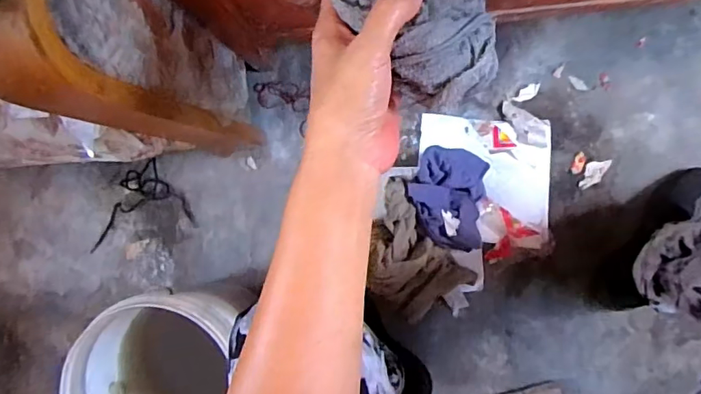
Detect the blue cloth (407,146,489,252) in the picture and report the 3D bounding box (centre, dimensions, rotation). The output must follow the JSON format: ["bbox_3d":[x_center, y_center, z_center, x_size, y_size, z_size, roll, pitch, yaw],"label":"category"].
[{"bbox_3d":[0.159,0.002,0.838,0.119,0.048,0.155,7,91,7],"label":"blue cloth"}]

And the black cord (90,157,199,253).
[{"bbox_3d":[-0.405,0.020,0.943,0.222,0.027,0.139,-18,88,7],"label":"black cord"}]

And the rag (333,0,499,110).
[{"bbox_3d":[0.050,-0.118,0.334,0.087,0.051,0.116,-36,86,6],"label":"rag"}]

